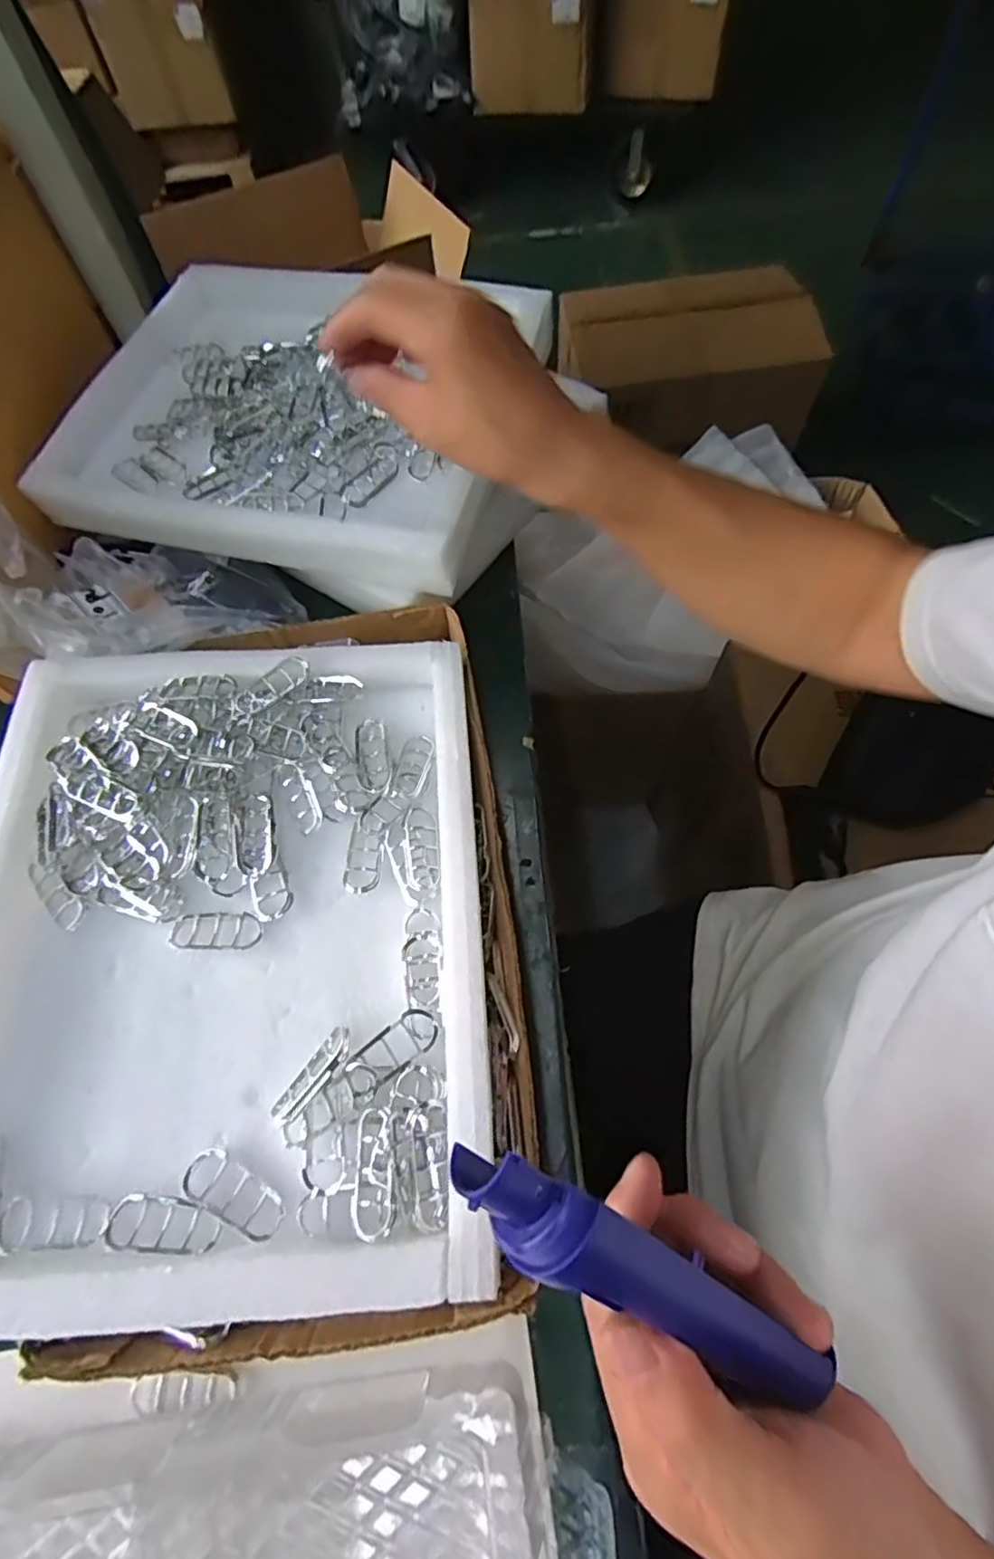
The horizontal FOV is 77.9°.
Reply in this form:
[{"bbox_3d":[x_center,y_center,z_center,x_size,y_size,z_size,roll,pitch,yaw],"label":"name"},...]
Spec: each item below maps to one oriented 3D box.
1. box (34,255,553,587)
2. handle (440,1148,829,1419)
[{"bbox_3d":[-0.164,-0.304,0.512,0.363,0.054,0.292,11,65,9],"label":"box"},{"bbox_3d":[0.049,0.157,0.191,0.156,0.022,0.024,41,69,-18],"label":"handle"}]

